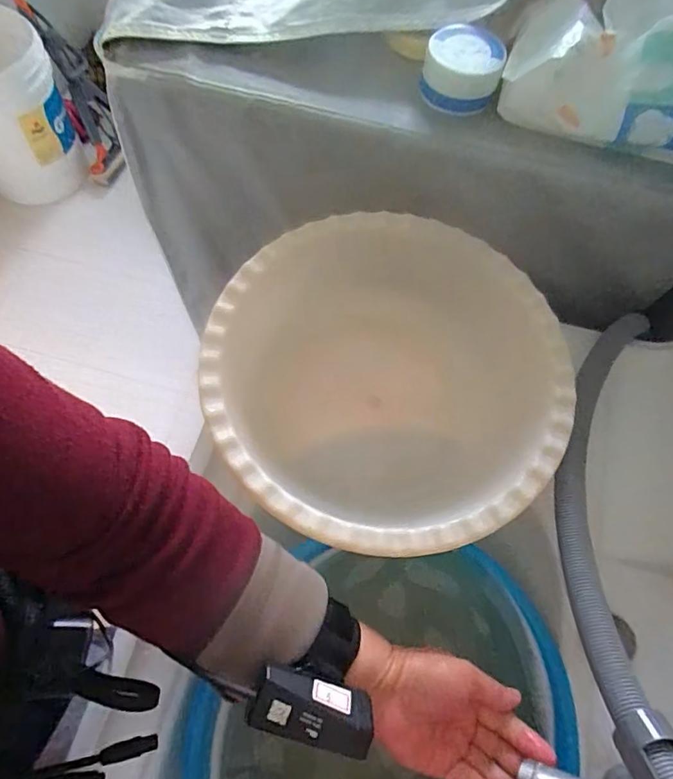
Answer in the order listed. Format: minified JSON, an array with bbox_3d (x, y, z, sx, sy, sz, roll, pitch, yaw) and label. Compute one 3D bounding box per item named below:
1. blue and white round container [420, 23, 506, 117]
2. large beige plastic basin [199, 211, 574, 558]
[{"bbox_3d":[0.112,-0.289,0.455,0.068,0.038,0.068,1,66,-2],"label":"blue and white round container"},{"bbox_3d":[0.040,-0.004,0.461,0.287,0.104,0.291,1,66,-2],"label":"large beige plastic basin"}]

